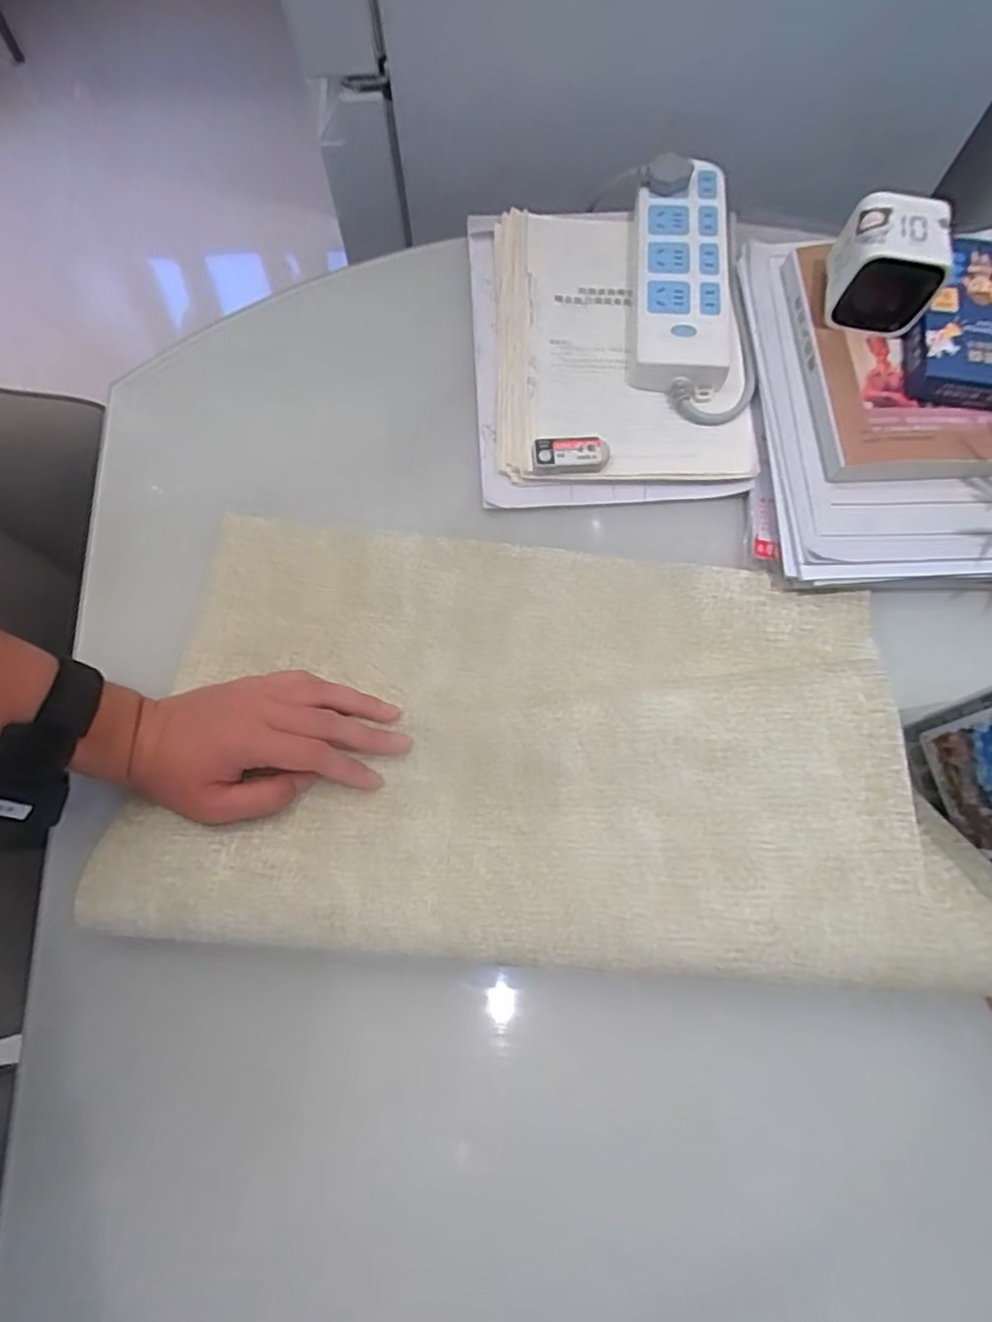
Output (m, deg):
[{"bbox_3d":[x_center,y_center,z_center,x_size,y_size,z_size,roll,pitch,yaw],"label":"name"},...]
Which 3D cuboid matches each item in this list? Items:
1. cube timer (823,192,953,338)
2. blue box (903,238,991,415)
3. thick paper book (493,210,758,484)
[{"bbox_3d":[0.280,-0.284,0.466,0.071,0.071,0.062,12,74,6],"label":"cube timer"},{"bbox_3d":[0.355,-0.245,0.467,0.096,0.030,0.125,12,74,6],"label":"blue box"},{"bbox_3d":[0.100,-0.273,0.540,0.196,0.029,0.274,-2,73,2],"label":"thick paper book"}]

